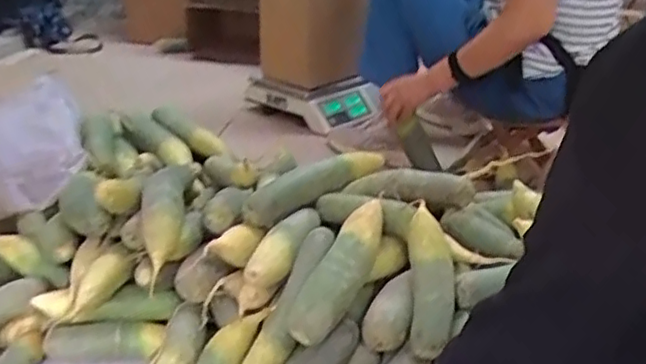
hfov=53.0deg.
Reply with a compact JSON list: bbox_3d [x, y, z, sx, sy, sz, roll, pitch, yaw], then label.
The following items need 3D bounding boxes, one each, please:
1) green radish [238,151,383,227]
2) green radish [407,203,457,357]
[{"bbox_3d":[-0.006,0.001,0.986,0.265,0.055,0.047,-16,33,-33],"label":"green radish"},{"bbox_3d":[0.139,0.118,0.812,0.056,0.053,0.194,3,61,1],"label":"green radish"}]

